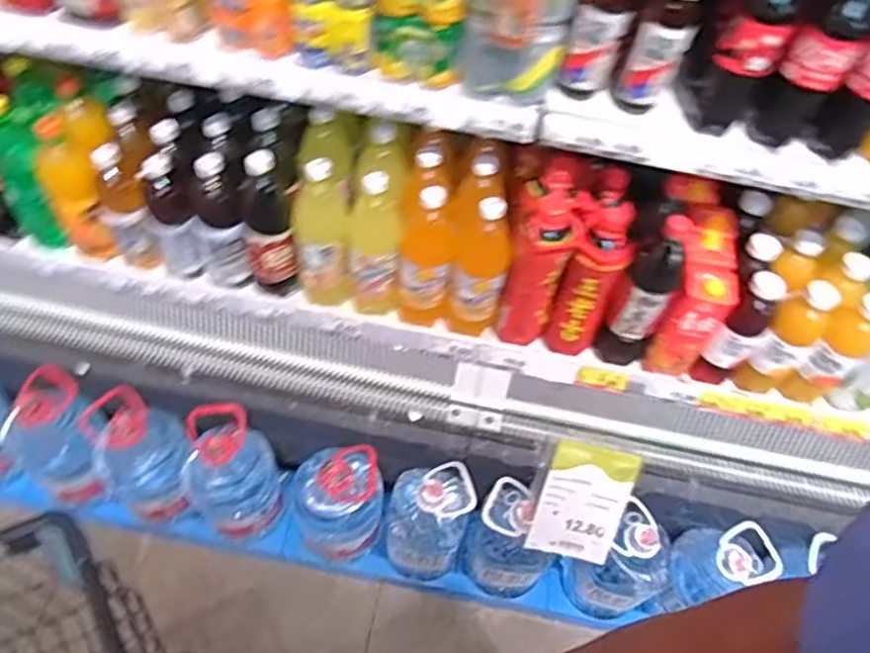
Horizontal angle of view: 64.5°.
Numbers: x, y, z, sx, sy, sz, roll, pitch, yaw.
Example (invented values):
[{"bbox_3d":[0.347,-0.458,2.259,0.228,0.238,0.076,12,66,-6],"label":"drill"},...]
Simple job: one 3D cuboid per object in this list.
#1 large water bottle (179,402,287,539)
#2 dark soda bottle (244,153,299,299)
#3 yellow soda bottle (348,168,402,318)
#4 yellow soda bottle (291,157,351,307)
[{"bbox_3d":[-0.357,0.263,1.222,0.142,0.299,0.137,2,56,-3],"label":"large water bottle"},{"bbox_3d":[-0.274,-0.159,1.127,0.075,0.265,0.072,2,56,-3],"label":"dark soda bottle"},{"bbox_3d":[-0.099,-0.134,1.134,0.084,0.264,0.086,0,56,-5],"label":"yellow soda bottle"},{"bbox_3d":[-0.185,-0.146,1.130,0.093,0.261,0.080,-8,57,-10],"label":"yellow soda bottle"}]

